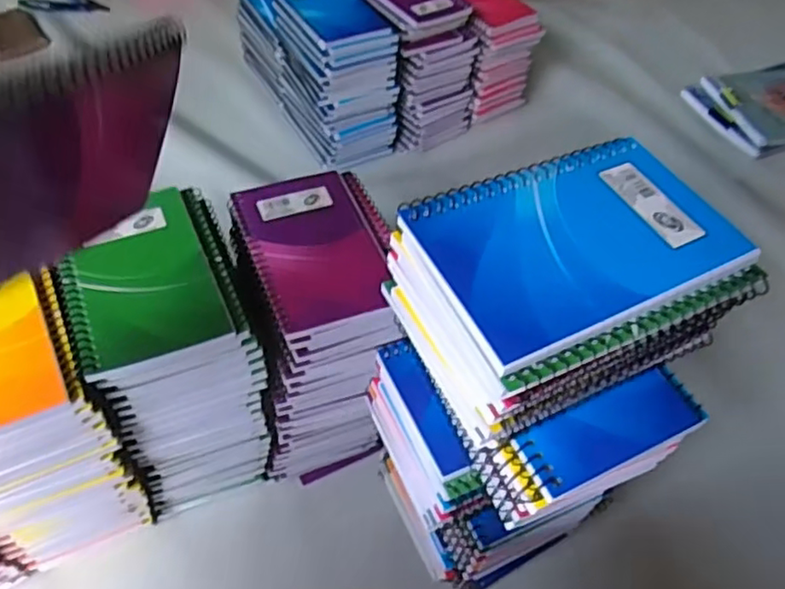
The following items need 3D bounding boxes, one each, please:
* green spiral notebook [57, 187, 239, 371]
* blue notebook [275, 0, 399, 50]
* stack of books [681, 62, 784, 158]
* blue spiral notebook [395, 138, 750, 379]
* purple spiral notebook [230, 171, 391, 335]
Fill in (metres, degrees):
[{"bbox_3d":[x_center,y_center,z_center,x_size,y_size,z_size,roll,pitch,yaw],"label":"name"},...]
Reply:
[{"bbox_3d":[-0.153,-0.010,0.386,0.081,0.013,0.116,-19,58,-18],"label":"green spiral notebook"},{"bbox_3d":[-0.065,-0.316,0.707,0.093,0.011,0.131,-22,59,-20],"label":"blue notebook"},{"bbox_3d":[0.558,-0.274,0.912,0.246,0.033,0.170,-12,56,-14],"label":"stack of books"},{"bbox_3d":[0.075,-0.025,0.267,0.129,0.007,0.085,-20,58,-19],"label":"blue spiral notebook"},{"bbox_3d":[-0.053,-0.035,0.427,0.080,0.009,0.130,-16,57,-17],"label":"purple spiral notebook"}]

